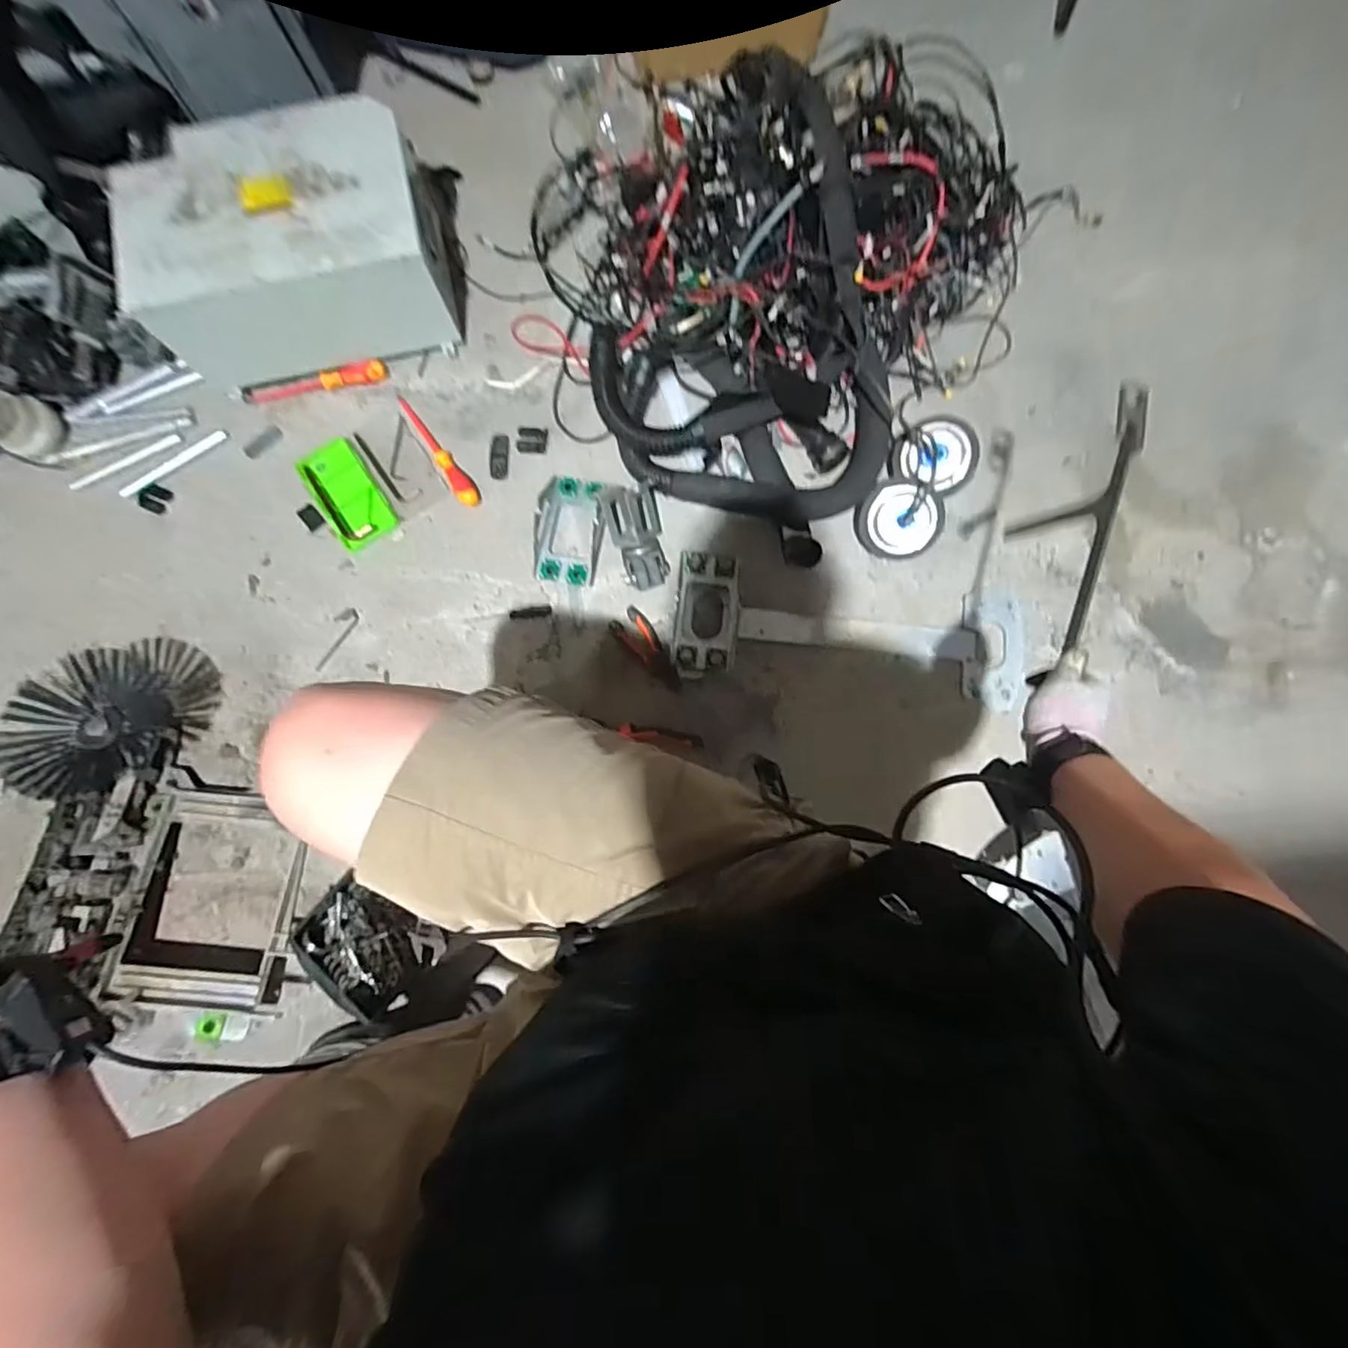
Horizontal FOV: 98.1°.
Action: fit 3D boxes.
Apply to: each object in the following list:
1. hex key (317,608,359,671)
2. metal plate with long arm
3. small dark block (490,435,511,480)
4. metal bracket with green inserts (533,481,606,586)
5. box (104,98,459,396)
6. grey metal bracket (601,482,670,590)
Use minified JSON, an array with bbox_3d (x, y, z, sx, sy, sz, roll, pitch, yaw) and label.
[{"bbox_3d":[-0.586,-0.063,1.006,0.036,0.006,0.119,34,85,6],"label":"hex key"},{"bbox_3d":[0.284,-0.069,0.928,0.563,0.076,0.187,6,83,3],"label":"metal plate with long arm"},{"bbox_3d":[-0.307,-0.383,1.030,0.032,0.007,0.080,2,82,2],"label":"small dark block"},{"bbox_3d":[-0.172,-0.247,0.970,0.113,0.074,0.181,8,83,3],"label":"metal bracket with green inserts"},{"bbox_3d":[-0.628,-0.718,0.986,0.456,0.216,0.320,-13,82,0],"label":"box"},{"bbox_3d":[-0.063,-0.233,0.953,0.088,0.088,0.185,-10,82,1],"label":"grey metal bracket"}]

